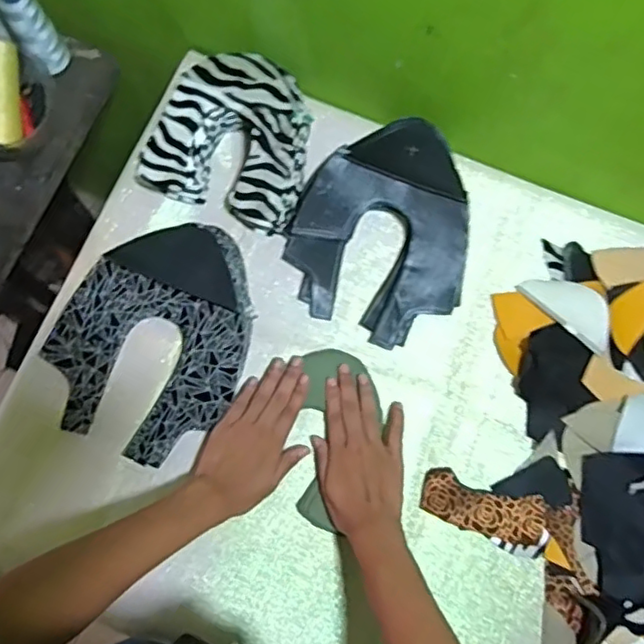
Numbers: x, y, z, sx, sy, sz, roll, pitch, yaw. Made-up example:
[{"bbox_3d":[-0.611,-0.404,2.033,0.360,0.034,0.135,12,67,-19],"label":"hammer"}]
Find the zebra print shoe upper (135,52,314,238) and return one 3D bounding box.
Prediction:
[{"bbox_3d":[-0.095,-0.200,0.674,0.162,0.062,0.162,16,79,3],"label":"zebra print shoe upper"}]

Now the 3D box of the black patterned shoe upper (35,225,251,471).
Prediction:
[{"bbox_3d":[-0.168,0.013,0.638,0.188,0.055,0.247,25,80,5],"label":"black patterned shoe upper"}]

